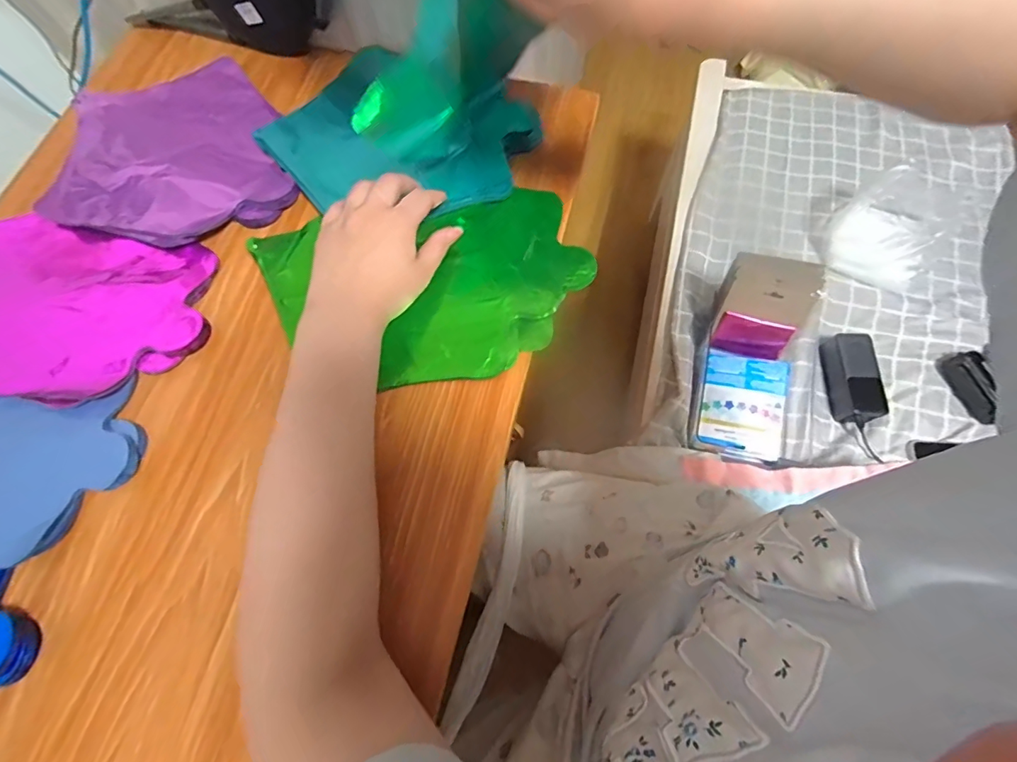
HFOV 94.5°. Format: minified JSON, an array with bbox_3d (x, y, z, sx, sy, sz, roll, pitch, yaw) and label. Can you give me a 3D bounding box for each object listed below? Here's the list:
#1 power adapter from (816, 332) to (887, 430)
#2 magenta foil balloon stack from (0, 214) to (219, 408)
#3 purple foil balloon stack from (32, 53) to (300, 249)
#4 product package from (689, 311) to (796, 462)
[{"bbox_3d":[0.524,-0.006,0.718,0.059,0.040,0.147,-1,70,1],"label":"power adapter"},{"bbox_3d":[-0.391,-0.064,0.410,0.258,0.014,0.168,5,70,2],"label":"magenta foil balloon stack"},{"bbox_3d":[-0.344,-0.222,0.469,0.219,0.017,0.228,-24,72,-8],"label":"purple foil balloon stack"},{"bbox_3d":[0.350,0.010,0.684,0.131,0.061,0.205,15,71,7],"label":"product package"}]

